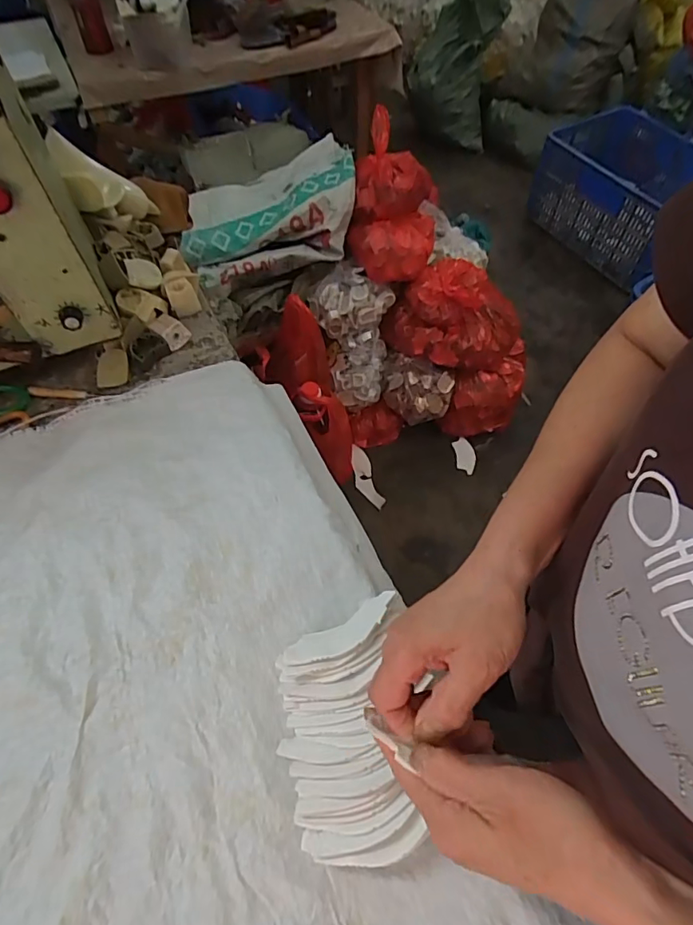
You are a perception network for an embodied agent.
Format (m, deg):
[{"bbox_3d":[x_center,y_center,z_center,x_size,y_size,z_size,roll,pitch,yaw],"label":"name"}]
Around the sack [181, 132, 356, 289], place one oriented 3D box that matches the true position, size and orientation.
[{"bbox_3d":[-0.183,-0.582,1.204,0.440,0.152,0.241,-23,59,-14],"label":"sack"}]

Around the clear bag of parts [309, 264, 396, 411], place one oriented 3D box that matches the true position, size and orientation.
[{"bbox_3d":[0.029,-0.321,1.309,0.204,0.358,0.092,-10,18,-5],"label":"clear bag of parts"}]

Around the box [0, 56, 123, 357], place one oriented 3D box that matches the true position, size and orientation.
[{"bbox_3d":[-0.368,-0.279,0.573,0.116,0.264,0.180,-26,60,-16],"label":"box"}]

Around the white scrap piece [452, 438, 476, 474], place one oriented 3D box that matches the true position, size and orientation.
[{"bbox_3d":[0.339,-0.019,1.455,0.057,0.009,0.110,-6,61,-2],"label":"white scrap piece"}]

